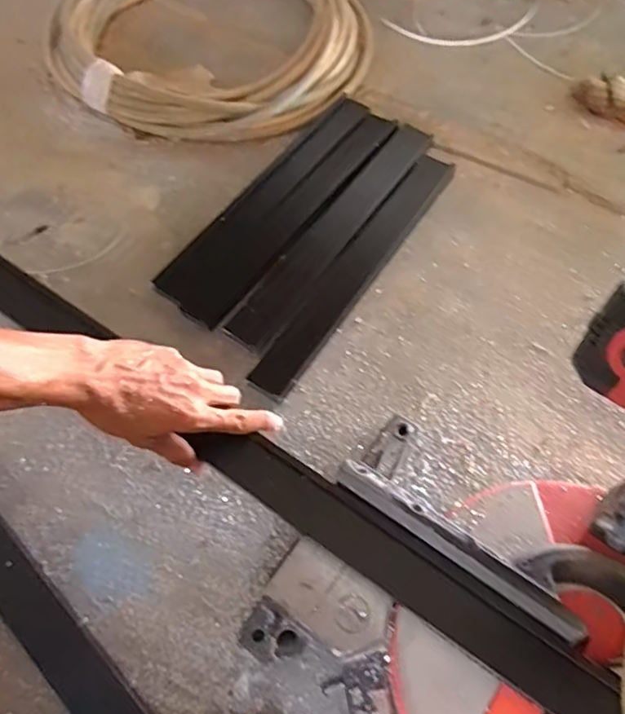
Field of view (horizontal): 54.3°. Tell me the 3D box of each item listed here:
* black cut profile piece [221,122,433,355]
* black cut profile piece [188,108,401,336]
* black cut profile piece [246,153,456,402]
[{"bbox_3d":[0.029,-0.156,0.728,0.053,0.010,0.370,32,69,17],"label":"black cut profile piece"},{"bbox_3d":[-0.019,-0.179,0.744,0.051,0.010,0.373,32,69,17],"label":"black cut profile piece"},{"bbox_3d":[0.056,-0.105,0.707,0.047,0.012,0.377,31,68,16],"label":"black cut profile piece"}]

